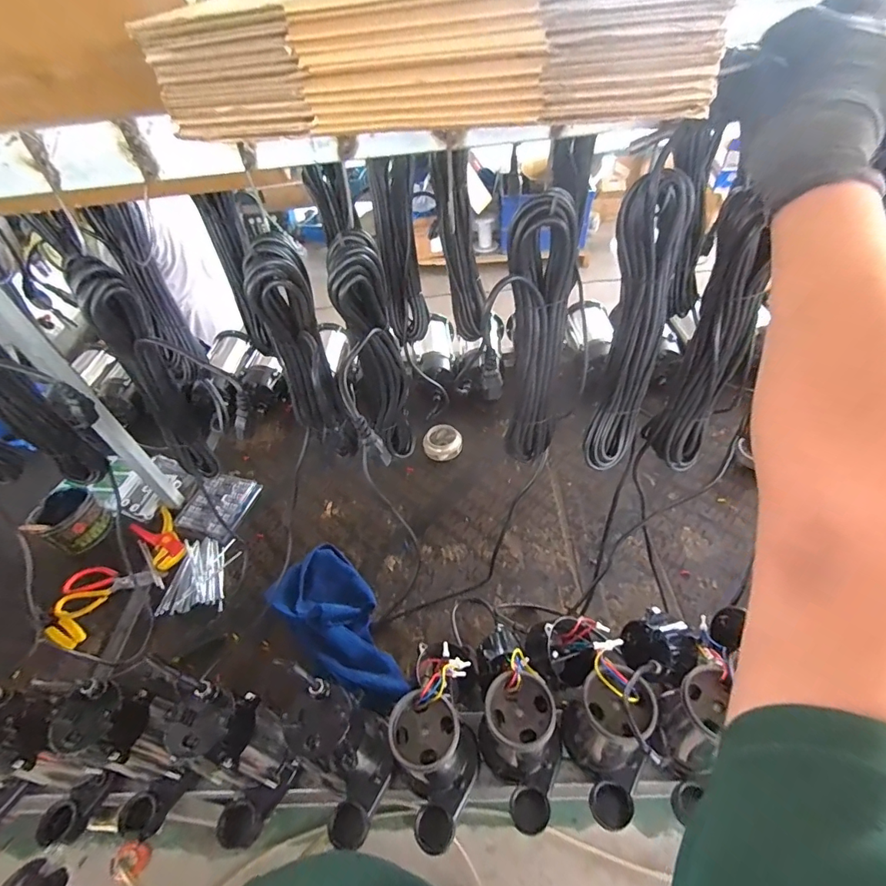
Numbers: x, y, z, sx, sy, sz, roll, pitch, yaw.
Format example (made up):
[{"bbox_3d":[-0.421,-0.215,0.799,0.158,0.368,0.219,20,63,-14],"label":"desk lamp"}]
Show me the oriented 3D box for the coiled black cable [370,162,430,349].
[{"bbox_3d":[-0.076,-0.328,0.823,0.075,0.301,0.061,-5,47,3],"label":"coiled black cable"}]

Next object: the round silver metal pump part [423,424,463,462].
[{"bbox_3d":[0.000,0.001,1.170,0.095,0.044,0.099,-3,47,4],"label":"round silver metal pump part"}]

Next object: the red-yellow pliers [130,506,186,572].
[{"bbox_3d":[-0.637,0.218,1.036,0.079,0.031,0.165,-37,53,-25],"label":"red-yellow pliers"}]

